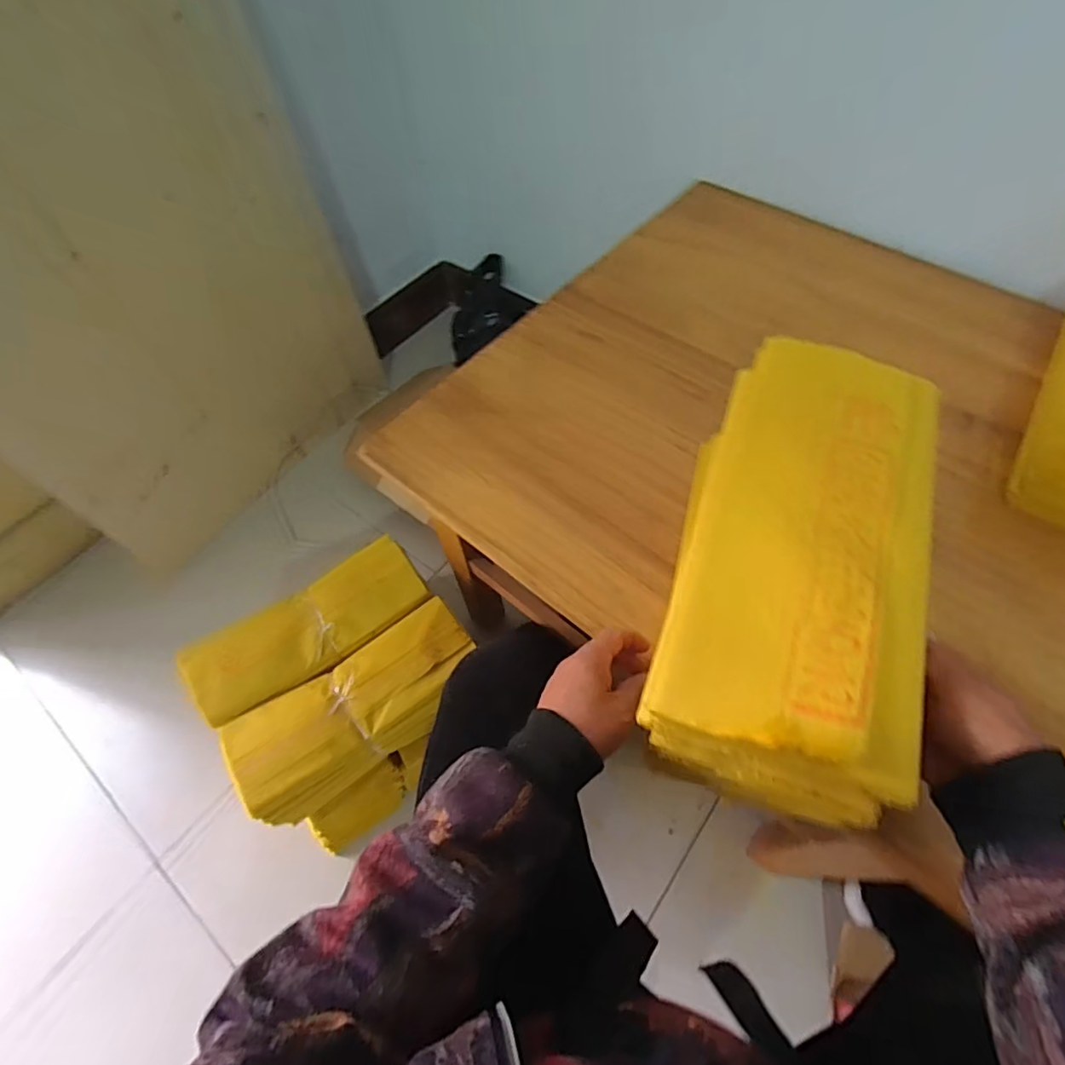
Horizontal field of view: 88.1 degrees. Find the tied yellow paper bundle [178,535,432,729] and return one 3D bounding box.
[{"bbox_3d":[-0.296,0.125,0.736,0.307,0.053,0.118,-37,65,-17],"label":"tied yellow paper bundle"}]

